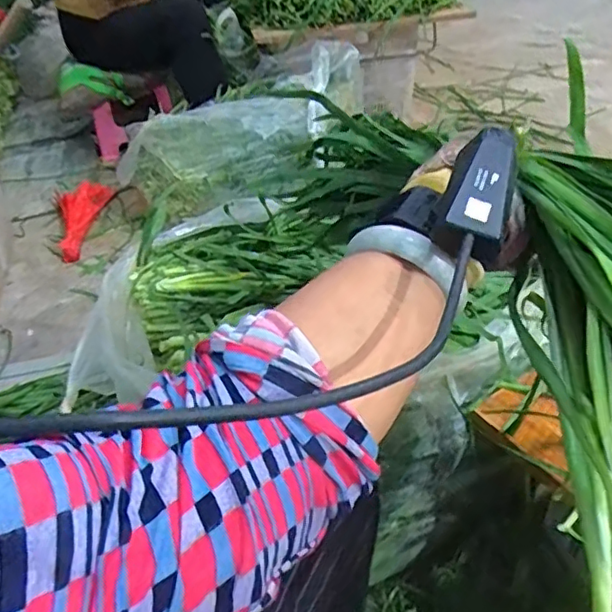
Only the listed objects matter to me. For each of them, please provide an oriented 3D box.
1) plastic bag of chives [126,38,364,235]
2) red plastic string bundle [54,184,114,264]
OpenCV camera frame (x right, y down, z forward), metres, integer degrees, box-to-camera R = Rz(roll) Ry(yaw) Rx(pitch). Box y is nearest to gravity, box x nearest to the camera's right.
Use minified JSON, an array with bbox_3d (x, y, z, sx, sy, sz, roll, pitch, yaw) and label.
[{"bbox_3d":[-0.119,-0.379,1.295,0.580,0.227,0.191,-27,43,-5],"label":"plastic bag of chives"},{"bbox_3d":[-0.566,-0.214,1.471,0.138,0.066,0.282,-9,39,-5],"label":"red plastic string bundle"}]

